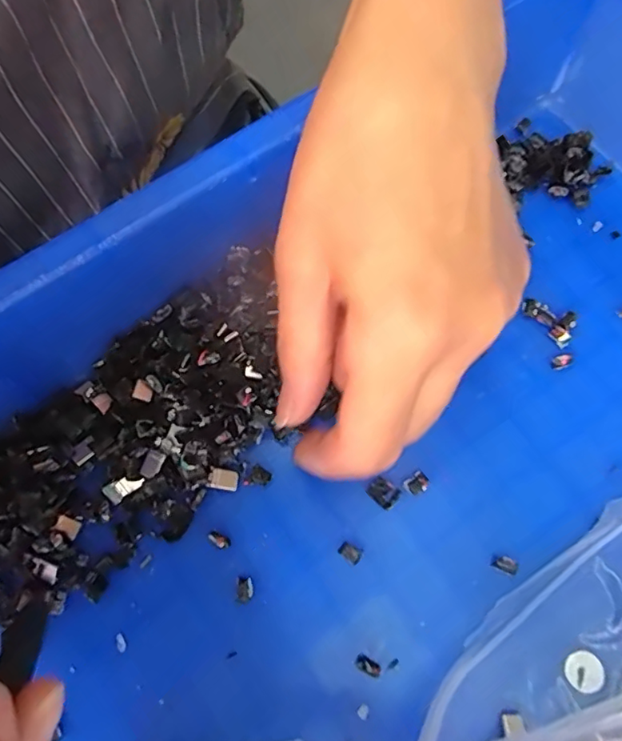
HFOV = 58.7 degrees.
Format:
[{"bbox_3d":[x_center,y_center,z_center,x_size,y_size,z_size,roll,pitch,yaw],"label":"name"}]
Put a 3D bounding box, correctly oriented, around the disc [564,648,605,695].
[{"bbox_3d":[0.095,0.105,0.192,0.012,0.004,0.012,-41,57,-15],"label":"disc"}]

